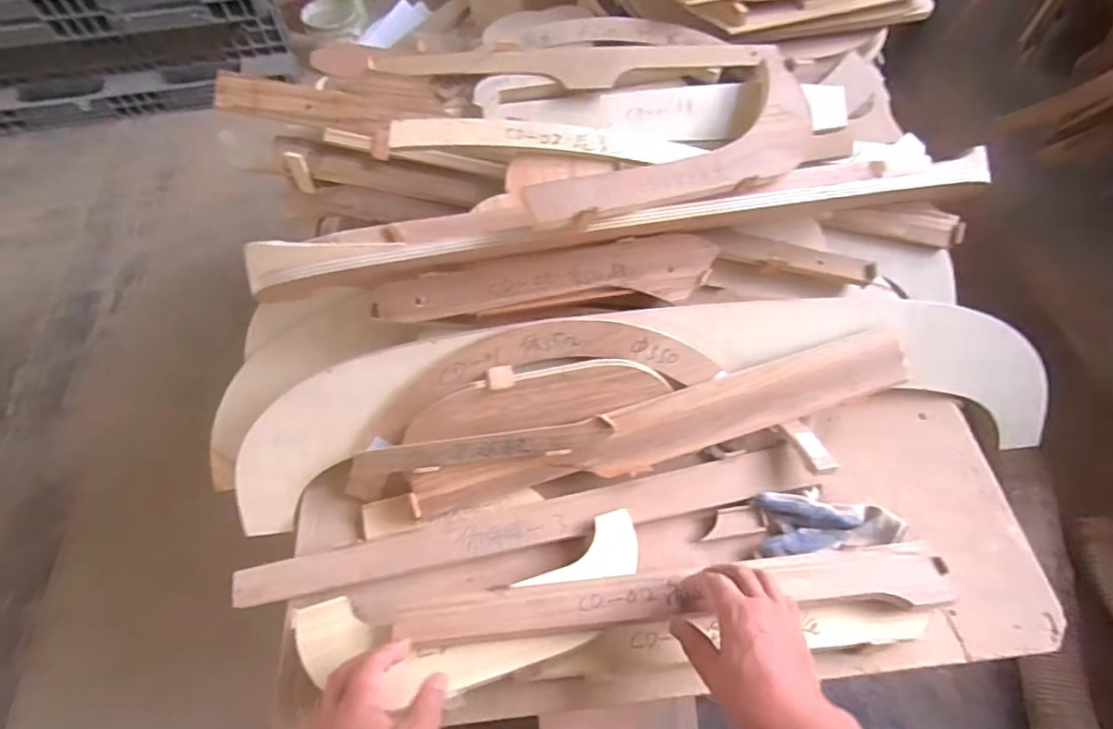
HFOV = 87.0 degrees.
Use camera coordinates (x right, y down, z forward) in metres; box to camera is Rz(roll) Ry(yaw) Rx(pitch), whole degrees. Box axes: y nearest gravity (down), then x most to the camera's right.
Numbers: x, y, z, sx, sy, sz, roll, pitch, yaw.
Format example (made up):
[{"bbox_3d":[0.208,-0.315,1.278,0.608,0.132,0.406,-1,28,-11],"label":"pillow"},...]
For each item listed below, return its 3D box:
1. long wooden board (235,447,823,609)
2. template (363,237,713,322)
[{"bbox_3d":[-0.021,0.175,0.640,0.616,0.030,0.049,-11,59,-6],"label":"long wooden board"},{"bbox_3d":[-0.007,-0.090,0.653,0.376,0.044,0.058,-8,59,-4],"label":"template"}]

